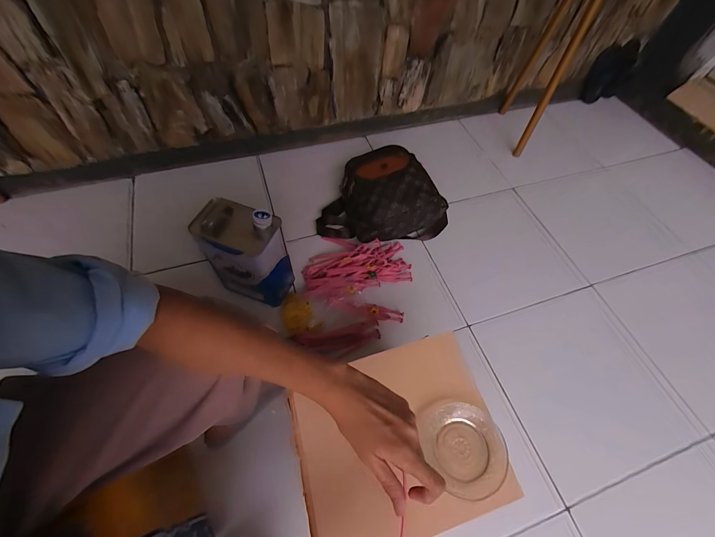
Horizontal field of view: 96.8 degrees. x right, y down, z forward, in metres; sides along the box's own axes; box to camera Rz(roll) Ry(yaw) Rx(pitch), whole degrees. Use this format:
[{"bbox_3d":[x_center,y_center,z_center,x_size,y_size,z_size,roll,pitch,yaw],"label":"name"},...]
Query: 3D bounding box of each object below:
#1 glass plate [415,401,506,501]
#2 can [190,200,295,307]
[{"bbox_3d":[0.151,0.250,0.444,0.106,0.022,0.113,2,58,-3],"label":"glass plate"},{"bbox_3d":[-0.249,-0.039,0.733,0.171,0.246,0.121,15,58,6],"label":"can"}]

